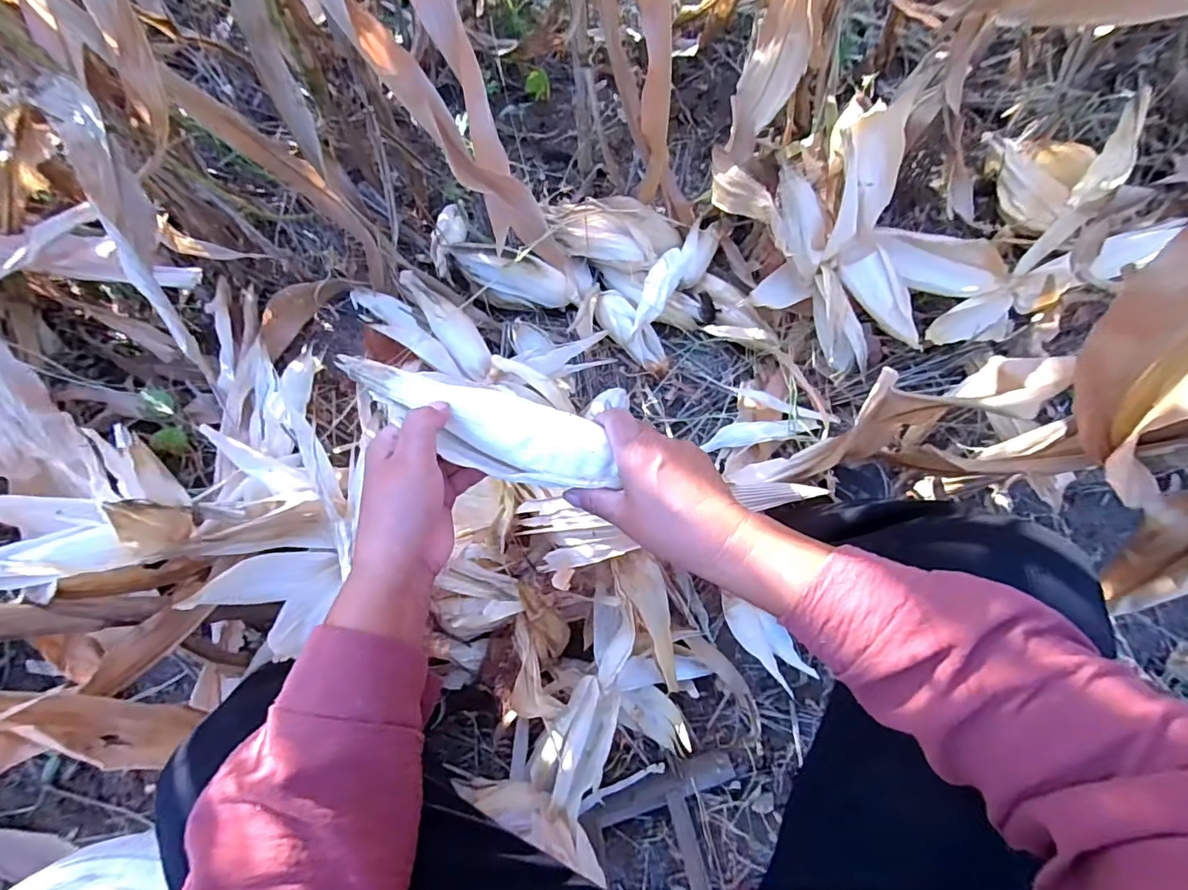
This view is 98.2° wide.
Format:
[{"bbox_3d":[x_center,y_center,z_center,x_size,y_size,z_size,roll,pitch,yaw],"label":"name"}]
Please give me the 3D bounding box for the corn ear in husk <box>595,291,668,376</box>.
[{"bbox_3d":[0.058,-0.173,0.798,0.066,0.065,0.154,-31,76,-8],"label":"corn ear in husk"}]

